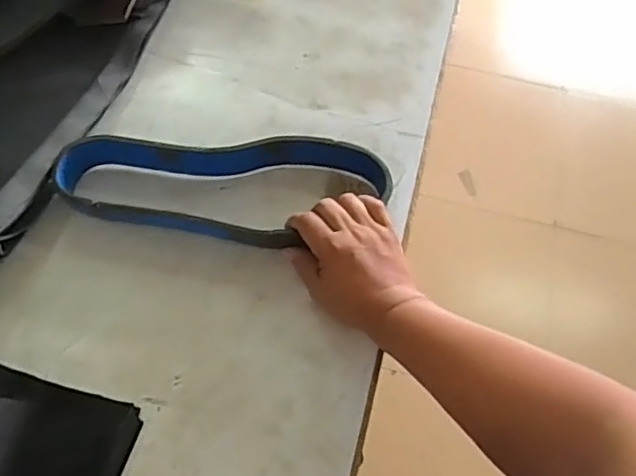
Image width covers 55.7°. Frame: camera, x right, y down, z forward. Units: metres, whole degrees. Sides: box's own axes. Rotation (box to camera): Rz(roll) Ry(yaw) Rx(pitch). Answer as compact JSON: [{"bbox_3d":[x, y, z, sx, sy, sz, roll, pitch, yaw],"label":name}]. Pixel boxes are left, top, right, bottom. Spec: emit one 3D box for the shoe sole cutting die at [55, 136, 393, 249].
[{"bbox_3d":[-0.088,-0.047,0.582,0.313,0.039,0.123,-1,64,-2],"label":"shoe sole cutting die"}]

